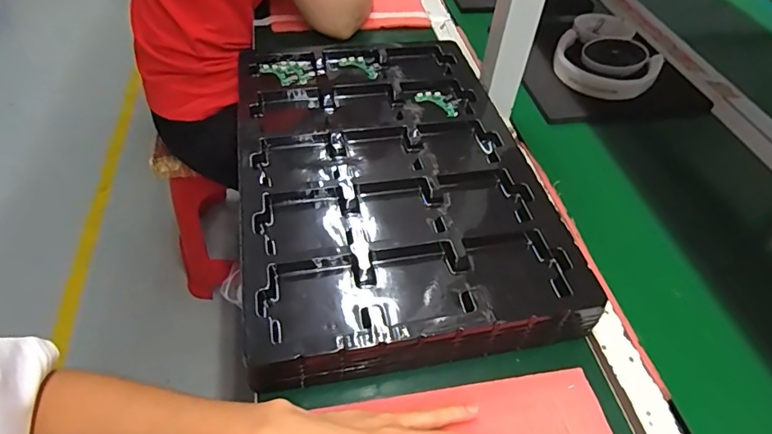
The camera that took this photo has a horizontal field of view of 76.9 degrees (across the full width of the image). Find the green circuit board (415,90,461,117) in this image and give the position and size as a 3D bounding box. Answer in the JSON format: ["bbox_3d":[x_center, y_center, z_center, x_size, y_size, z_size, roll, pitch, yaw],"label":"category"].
[{"bbox_3d":[0.070,-0.148,0.624,0.062,0.010,0.032,32,54,23],"label":"green circuit board"}]

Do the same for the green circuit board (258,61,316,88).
[{"bbox_3d":[-0.133,-0.193,0.649,0.070,0.007,0.044,1,48,-3],"label":"green circuit board"}]

